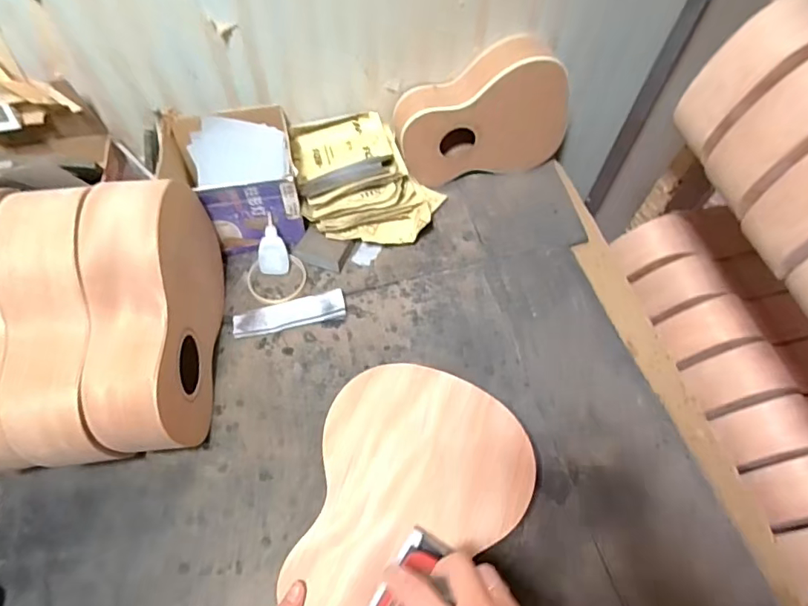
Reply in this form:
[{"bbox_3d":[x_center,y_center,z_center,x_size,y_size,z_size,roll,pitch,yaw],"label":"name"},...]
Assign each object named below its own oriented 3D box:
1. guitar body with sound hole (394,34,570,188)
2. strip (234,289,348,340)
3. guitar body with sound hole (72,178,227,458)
[{"bbox_3d":[0.121,-0.302,0.797,0.256,0.209,0.092,-6,59,-6],"label":"guitar body with sound hole"},{"bbox_3d":[-0.161,0.014,0.712,0.155,0.017,0.039,-12,60,-9],"label":"strip"},{"bbox_3d":[-0.281,0.018,0.577,0.084,0.230,0.295,-2,59,-3],"label":"guitar body with sound hole"}]

